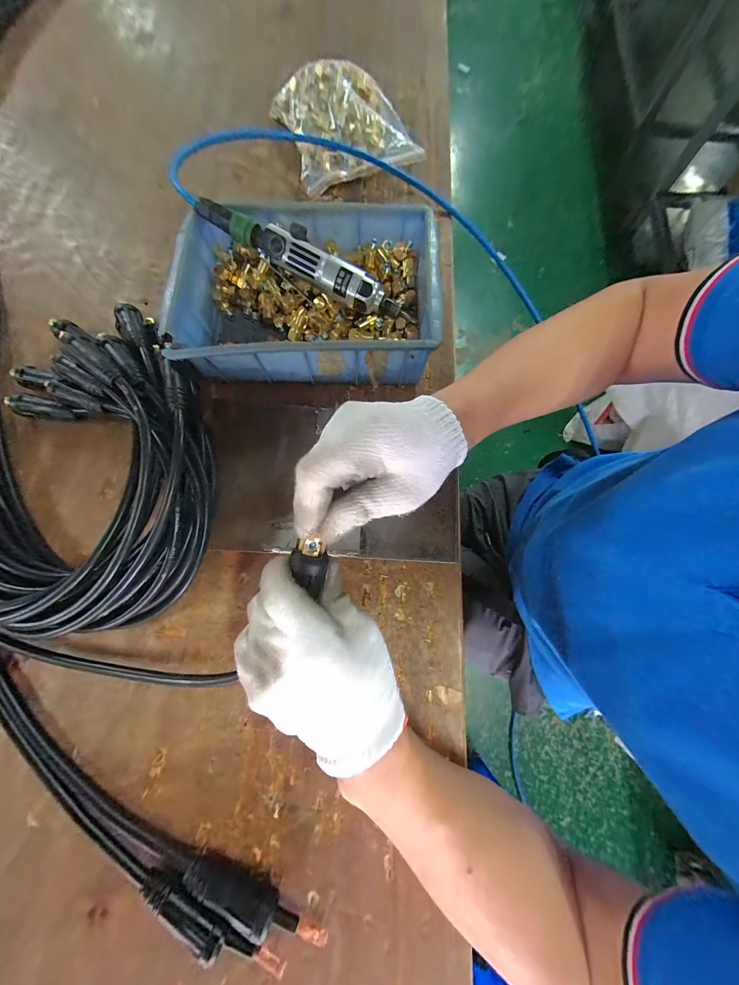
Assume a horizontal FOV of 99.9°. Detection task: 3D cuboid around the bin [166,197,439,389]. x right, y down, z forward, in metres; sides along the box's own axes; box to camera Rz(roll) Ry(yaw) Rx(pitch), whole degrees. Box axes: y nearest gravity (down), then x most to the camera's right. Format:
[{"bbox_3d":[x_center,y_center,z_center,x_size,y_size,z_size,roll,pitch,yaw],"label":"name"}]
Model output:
[{"bbox_3d":[-0.073,-0.237,0.387,0.294,0.088,0.209,-2,74,-3],"label":"bin"}]

